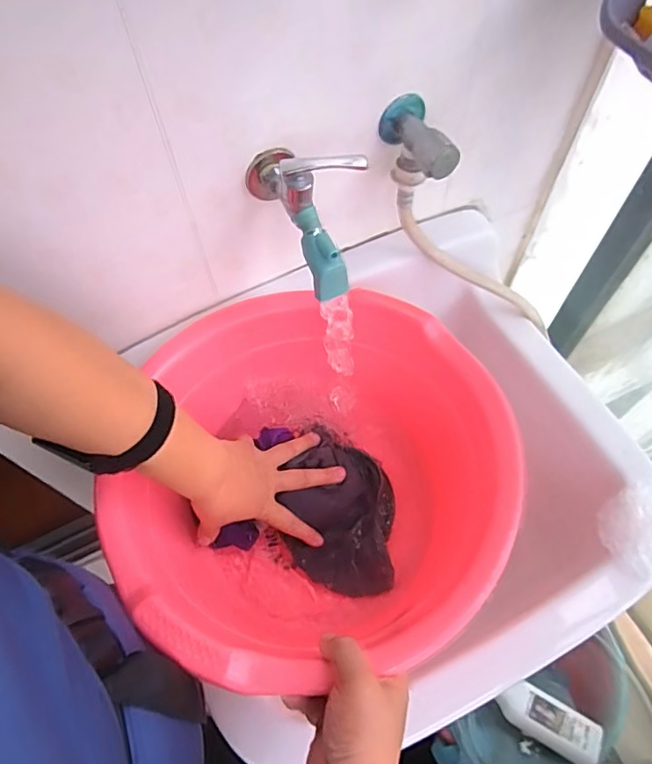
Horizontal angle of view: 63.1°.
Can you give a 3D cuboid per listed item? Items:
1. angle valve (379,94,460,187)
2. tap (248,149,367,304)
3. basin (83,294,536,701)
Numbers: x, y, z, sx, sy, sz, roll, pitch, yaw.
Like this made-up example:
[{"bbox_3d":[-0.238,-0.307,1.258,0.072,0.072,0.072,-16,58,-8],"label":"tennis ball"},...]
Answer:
[{"bbox_3d":[0.089,-0.225,0.520,0.047,0.067,0.082,-18,62,-8],"label":"angle valve"},{"bbox_3d":[-0.006,-0.160,0.482,0.081,0.103,0.122,-30,64,-13],"label":"tap"},{"bbox_3d":[-0.011,0.100,0.536,0.345,0.174,0.363,-1,61,2],"label":"basin"}]

